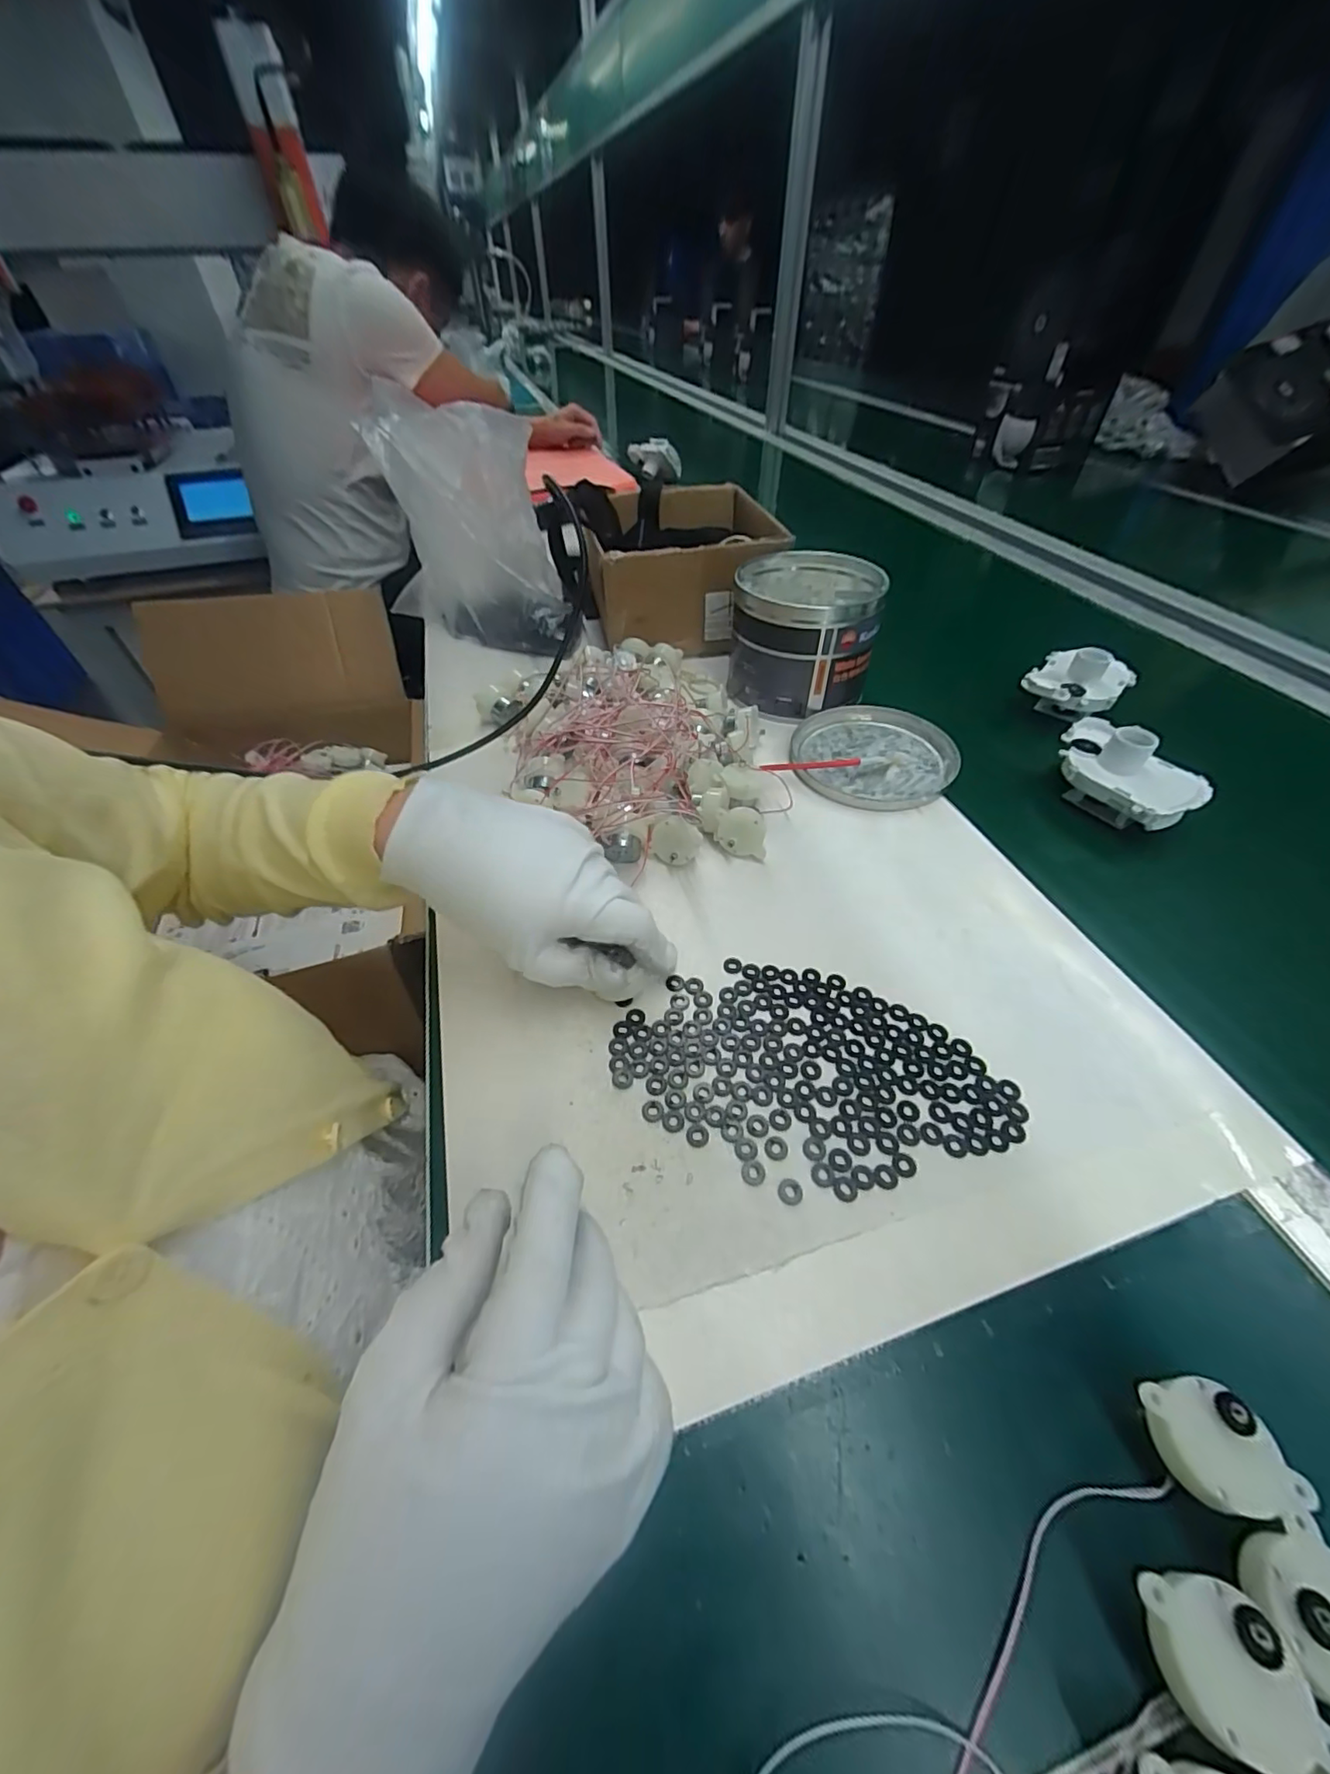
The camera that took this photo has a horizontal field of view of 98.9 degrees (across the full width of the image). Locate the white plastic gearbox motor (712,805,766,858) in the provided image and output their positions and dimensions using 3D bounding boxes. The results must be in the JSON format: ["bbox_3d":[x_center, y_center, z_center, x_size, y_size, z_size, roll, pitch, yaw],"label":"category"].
[{"bbox_3d":[0.055,-0.040,0.399,0.034,0.033,0.021,9,28,13],"label":"white plastic gearbox motor"}]

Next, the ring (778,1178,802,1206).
[{"bbox_3d":[0.056,0.135,0.253,0.011,0.004,0.011,-2,46,2],"label":"ring"}]

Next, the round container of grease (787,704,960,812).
[{"bbox_3d":[0.172,-0.109,0.473,0.126,0.015,0.128,-1,47,1],"label":"round container of grease"}]

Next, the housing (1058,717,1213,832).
[{"bbox_3d":[0.336,-0.085,0.421,0.063,0.057,0.103,-17,49,-14],"label":"housing"}]

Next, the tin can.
[{"bbox_3d":[0.127,-0.229,0.524,0.125,0.104,0.131,15,49,15],"label":"tin can"}]

